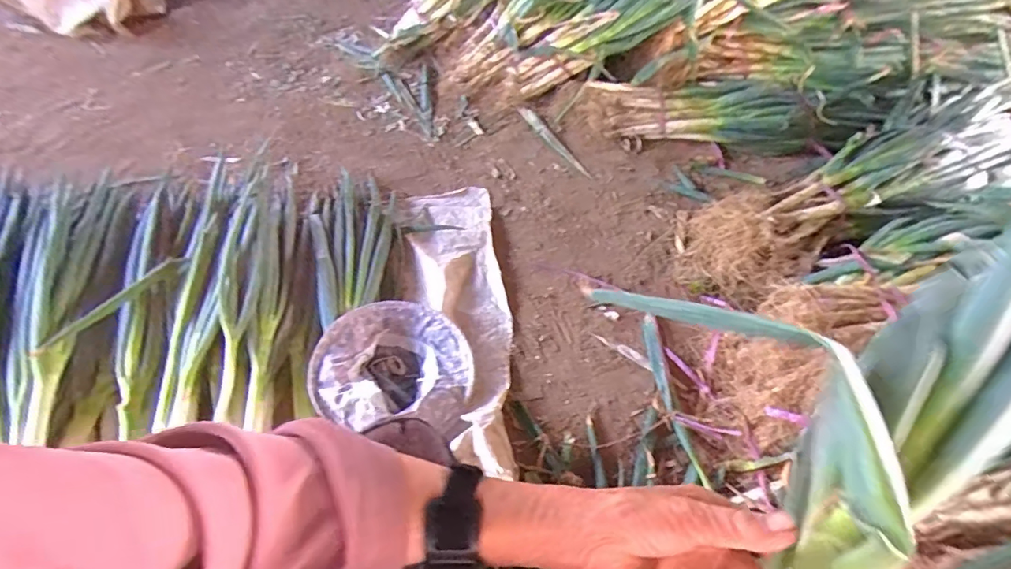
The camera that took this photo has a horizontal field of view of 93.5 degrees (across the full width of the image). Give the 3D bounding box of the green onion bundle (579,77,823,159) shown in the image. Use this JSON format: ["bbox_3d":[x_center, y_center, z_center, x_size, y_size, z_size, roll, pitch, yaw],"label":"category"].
[{"bbox_3d":[0.549,-0.489,1.352,0.598,0.121,0.189,9,52,9],"label":"green onion bundle"}]

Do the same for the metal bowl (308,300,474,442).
[{"bbox_3d":[-0.198,0.148,0.873,0.268,0.092,0.259,-1,51,1],"label":"metal bowl"}]

